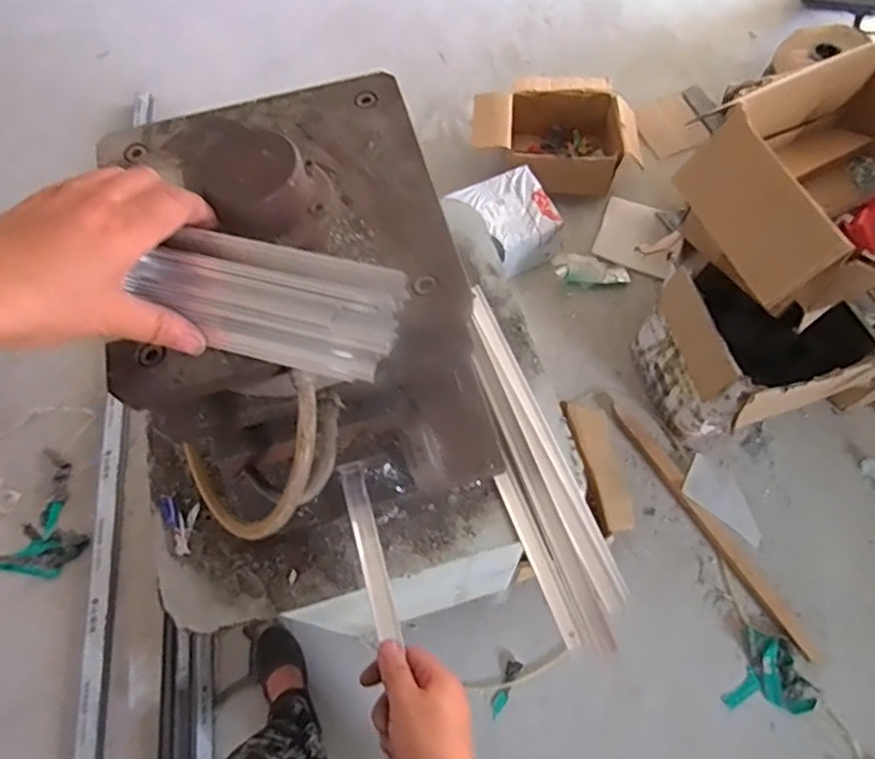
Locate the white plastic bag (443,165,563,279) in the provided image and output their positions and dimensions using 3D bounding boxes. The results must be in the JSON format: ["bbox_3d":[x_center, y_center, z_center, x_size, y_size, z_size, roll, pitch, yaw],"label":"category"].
[{"bbox_3d":[0.198,-0.421,1.687,0.242,0.168,0.245,-35,69,-12],"label":"white plastic bag"}]

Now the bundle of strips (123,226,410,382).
[{"bbox_3d":[-0.094,-0.043,0.356,0.146,0.032,0.067,14,102,10],"label":"bundle of strips"}]

